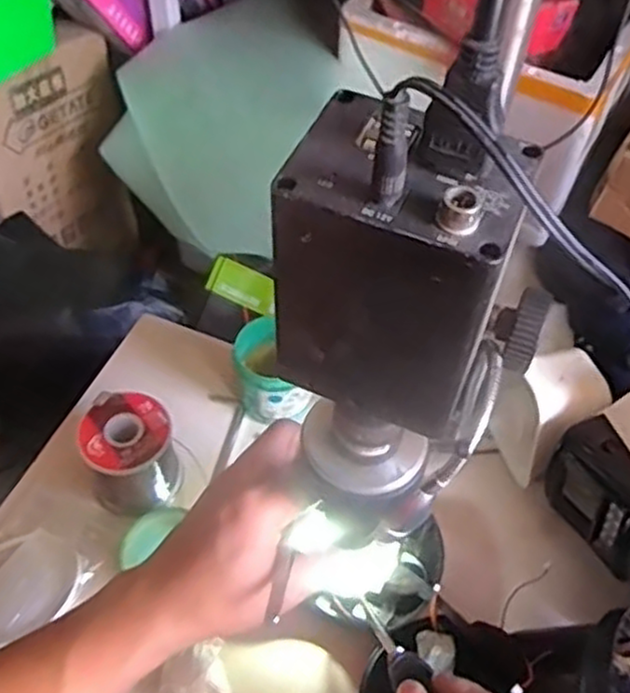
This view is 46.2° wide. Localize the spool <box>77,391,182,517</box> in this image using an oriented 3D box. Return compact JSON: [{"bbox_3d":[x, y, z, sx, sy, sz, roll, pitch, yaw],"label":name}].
[{"bbox_3d":[-0.132,0.077,0.530,0.062,0.066,0.061,-16,54,-15],"label":"spool"}]

